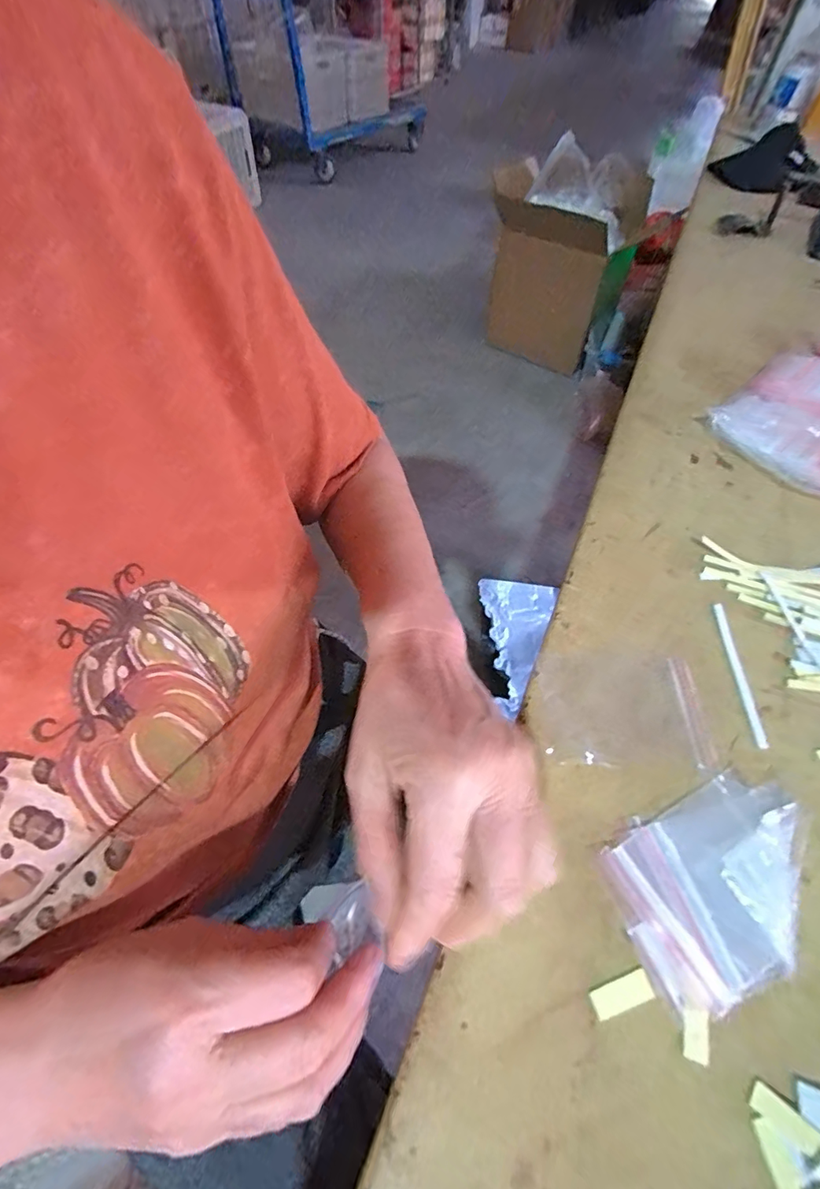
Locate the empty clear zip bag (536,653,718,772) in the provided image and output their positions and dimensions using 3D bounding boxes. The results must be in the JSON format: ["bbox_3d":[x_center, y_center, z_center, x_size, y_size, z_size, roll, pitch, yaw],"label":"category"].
[{"bbox_3d":[0.129,0.069,0.285,0.100,0.004,0.070,2,56,0],"label":"empty clear zip bag"}]

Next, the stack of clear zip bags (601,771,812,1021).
[{"bbox_3d":[0.157,0.143,0.232,0.113,0.007,0.076,-19,59,-13],"label":"stack of clear zip bags"}]

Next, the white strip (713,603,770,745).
[{"bbox_3d":[0.214,0.049,0.302,0.008,0.004,0.099,5,56,2],"label":"white strip"}]

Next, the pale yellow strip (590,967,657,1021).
[{"bbox_3d":[0.095,0.179,0.208,0.028,0.004,0.011,-16,58,-11],"label":"pale yellow strip"}]

